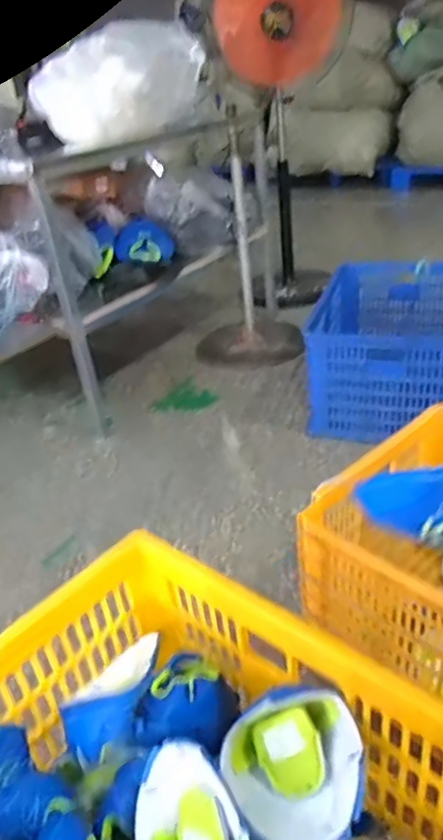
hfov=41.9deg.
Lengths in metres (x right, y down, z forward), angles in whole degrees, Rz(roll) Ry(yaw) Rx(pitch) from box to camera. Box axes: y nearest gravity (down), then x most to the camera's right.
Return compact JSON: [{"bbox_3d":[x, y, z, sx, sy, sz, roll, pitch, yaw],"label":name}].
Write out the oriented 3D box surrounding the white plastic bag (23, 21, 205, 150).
[{"bbox_3d":[-0.281,-0.896,1.546,0.429,0.258,0.225,-12,31,-10],"label":"white plastic bag"}]

